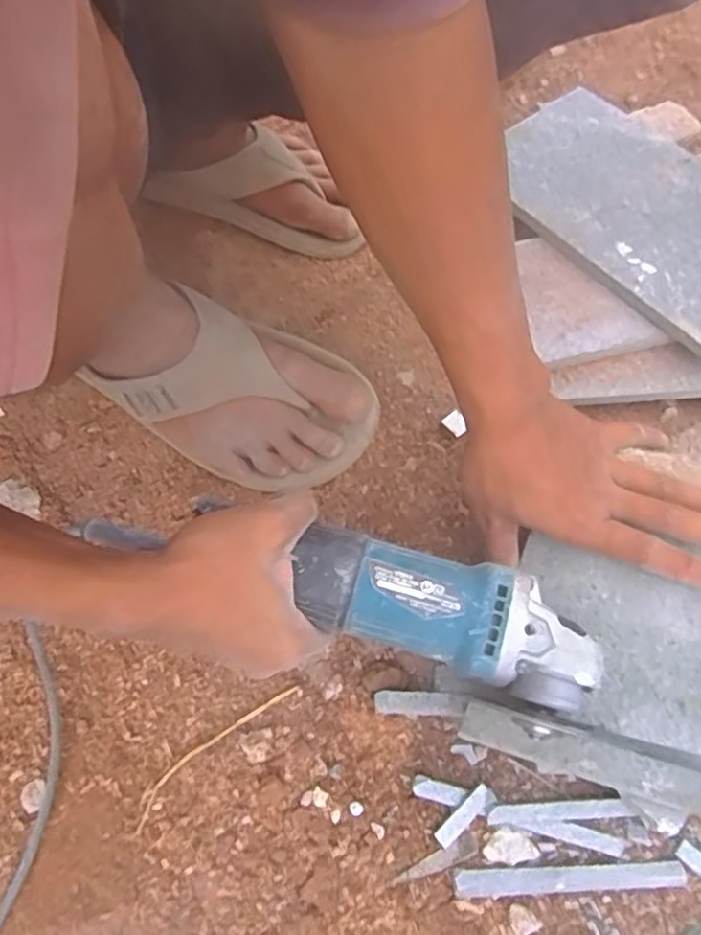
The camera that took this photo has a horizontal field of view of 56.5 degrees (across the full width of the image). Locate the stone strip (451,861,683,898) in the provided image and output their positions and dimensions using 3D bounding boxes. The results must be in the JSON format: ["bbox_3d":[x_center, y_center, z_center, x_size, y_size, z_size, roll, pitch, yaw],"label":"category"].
[{"bbox_3d":[0.142,0.267,0.424,0.150,0.010,0.016,-1,73,-1],"label":"stone strip"}]

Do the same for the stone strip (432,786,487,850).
[{"bbox_3d":[0.075,0.232,0.435,0.012,0.004,0.047,40,91,11],"label":"stone strip"}]

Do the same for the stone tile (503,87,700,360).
[{"bbox_3d":[0.245,-0.220,0.558,0.153,0.011,0.289,-35,63,-9],"label":"stone tile"}]

